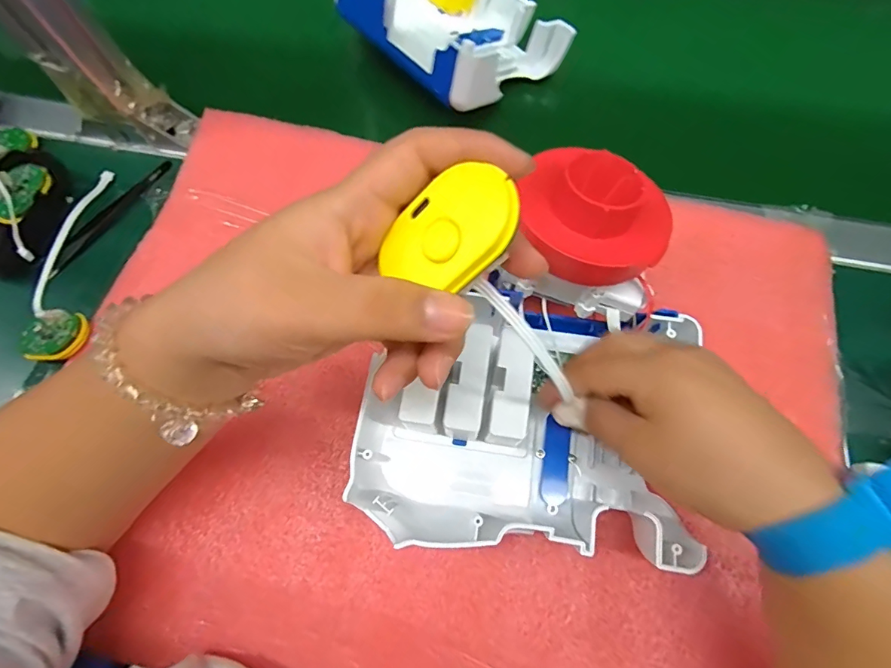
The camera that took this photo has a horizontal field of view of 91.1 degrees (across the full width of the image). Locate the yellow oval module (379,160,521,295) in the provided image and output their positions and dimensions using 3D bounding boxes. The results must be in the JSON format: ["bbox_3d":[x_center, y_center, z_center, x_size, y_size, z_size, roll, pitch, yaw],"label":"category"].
[{"bbox_3d":[0.001,-0.032,0.144,0.050,0.006,0.033,-36,67,23],"label":"yellow oval module"}]

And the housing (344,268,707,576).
[{"bbox_3d":[0.044,0.043,0.252,0.181,0.057,0.148,3,72,2],"label":"housing"}]

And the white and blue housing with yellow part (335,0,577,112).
[{"bbox_3d":[0.005,-0.285,0.397,0.148,0.065,0.183,-32,76,-30],"label":"white and blue housing with yellow part"}]

